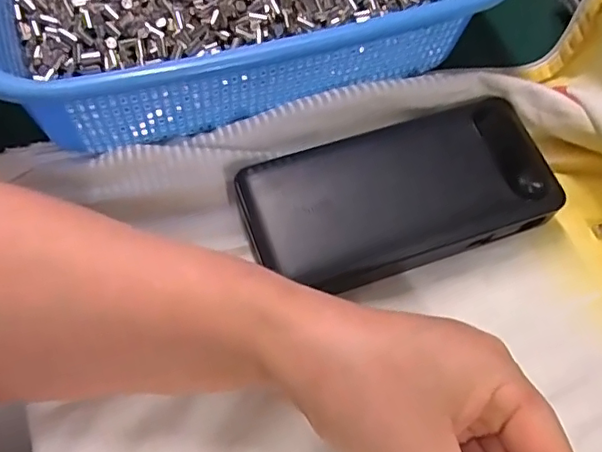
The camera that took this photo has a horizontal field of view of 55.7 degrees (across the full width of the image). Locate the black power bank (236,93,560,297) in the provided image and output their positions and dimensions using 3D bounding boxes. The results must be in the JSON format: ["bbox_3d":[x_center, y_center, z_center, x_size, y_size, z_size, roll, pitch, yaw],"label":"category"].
[{"bbox_3d":[0.049,-0.014,0.293,0.150,0.025,0.073,-19,64,-10],"label":"black power bank"}]

